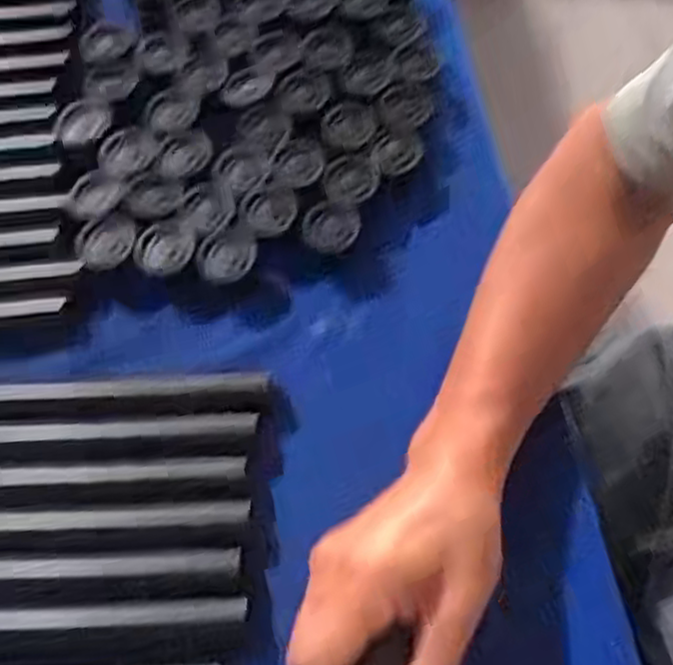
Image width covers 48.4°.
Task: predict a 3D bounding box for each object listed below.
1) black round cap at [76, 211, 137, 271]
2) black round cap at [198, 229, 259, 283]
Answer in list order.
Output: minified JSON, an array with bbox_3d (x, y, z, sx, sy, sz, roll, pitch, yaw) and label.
[{"bbox_3d":[-0.144,-0.060,0.469,0.029,0.010,0.038,29,68,15],"label":"black round cap"},{"bbox_3d":[-0.069,-0.047,0.472,0.035,0.012,0.033,-1,63,1],"label":"black round cap"}]

